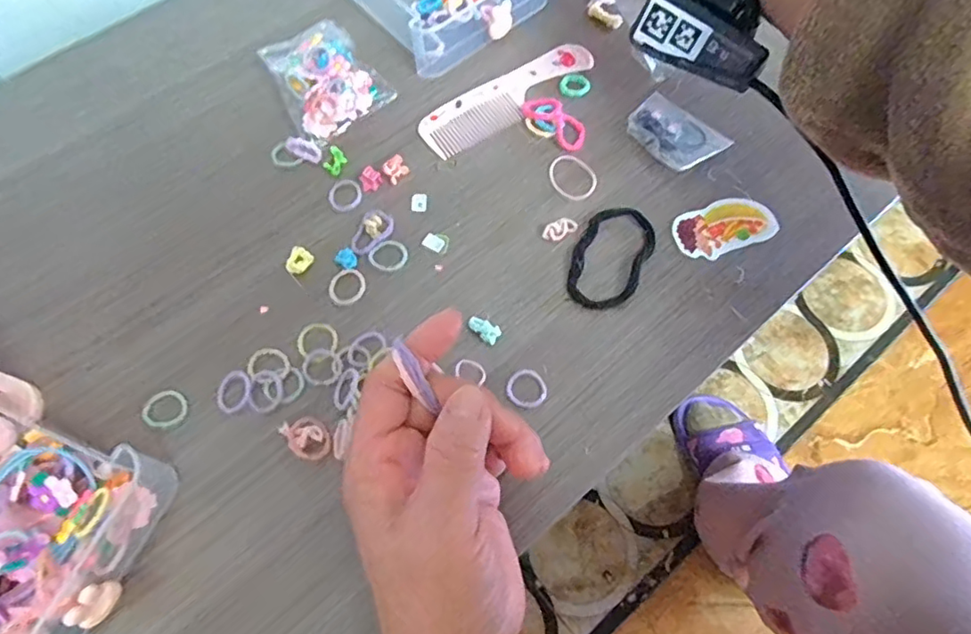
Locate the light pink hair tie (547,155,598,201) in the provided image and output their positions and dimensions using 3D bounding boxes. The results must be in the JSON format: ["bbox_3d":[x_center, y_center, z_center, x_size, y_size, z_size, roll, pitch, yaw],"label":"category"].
[{"bbox_3d":[0.056,-0.090,0.371,0.030,0.004,0.033,-33,72,-14],"label":"light pink hair tie"}]

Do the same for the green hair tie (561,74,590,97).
[{"bbox_3d":[0.063,-0.161,0.398,0.019,0.006,0.018,0,67,-1],"label":"green hair tie"}]

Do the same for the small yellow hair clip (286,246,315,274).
[{"bbox_3d":[-0.110,-0.033,0.342,0.014,0.005,0.017,13,68,4],"label":"small yellow hair clip"}]

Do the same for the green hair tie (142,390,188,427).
[{"bbox_3d":[-0.171,0.048,0.306,0.023,0.004,0.018,-10,68,-5],"label":"green hair tie"}]

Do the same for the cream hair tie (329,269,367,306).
[{"bbox_3d":[-0.081,-0.018,0.336,0.022,0.004,0.021,0,67,-1],"label":"cream hair tie"}]

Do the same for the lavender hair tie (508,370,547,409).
[{"bbox_3d":[0.023,0.039,0.315,0.021,0.004,0.022,0,67,-1],"label":"lavender hair tie"}]

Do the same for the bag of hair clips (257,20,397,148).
[{"bbox_3d":[-0.110,-0.159,0.384,0.060,0.021,0.081,-37,73,-15],"label":"bag of hair clips"}]

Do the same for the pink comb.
[{"bbox_3d":[0.016,-0.149,0.391,0.130,0.006,0.038,-30,71,-13],"label":"pink comb"}]

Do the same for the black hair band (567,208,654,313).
[{"bbox_3d":[0.075,-0.036,0.343,0.041,0.011,0.068,28,69,10],"label":"black hair band"}]

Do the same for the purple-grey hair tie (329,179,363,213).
[{"bbox_3d":[-0.088,-0.077,0.360,0.021,0.004,0.024,-23,70,-10],"label":"purple-grey hair tie"}]

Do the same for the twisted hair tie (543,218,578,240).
[{"bbox_3d":[0.046,-0.054,0.352,0.022,0.007,0.009,-28,71,-12],"label":"twisted hair tie"}]

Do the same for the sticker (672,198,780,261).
[{"bbox_3d":[0.148,-0.057,0.357,0.065,0.004,0.034,-22,69,-10],"label":"sticker"}]

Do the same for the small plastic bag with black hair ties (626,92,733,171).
[{"bbox_3d":[0.121,-0.120,0.374,0.052,0.018,0.059,-37,73,-15],"label":"small plastic bag with black hair ties"}]

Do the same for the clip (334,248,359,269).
[{"bbox_3d":[-0.082,-0.035,0.343,0.014,0.004,0.011,41,72,14],"label":"clip"}]

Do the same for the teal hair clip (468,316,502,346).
[{"bbox_3d":[-0.001,0.006,0.327,0.019,0.007,0.011,32,70,11],"label":"teal hair clip"}]

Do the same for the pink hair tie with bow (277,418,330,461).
[{"bbox_3d":[-0.093,0.062,0.299,0.018,0.008,0.026,-35,72,-15],"label":"pink hair tie with bow"}]

